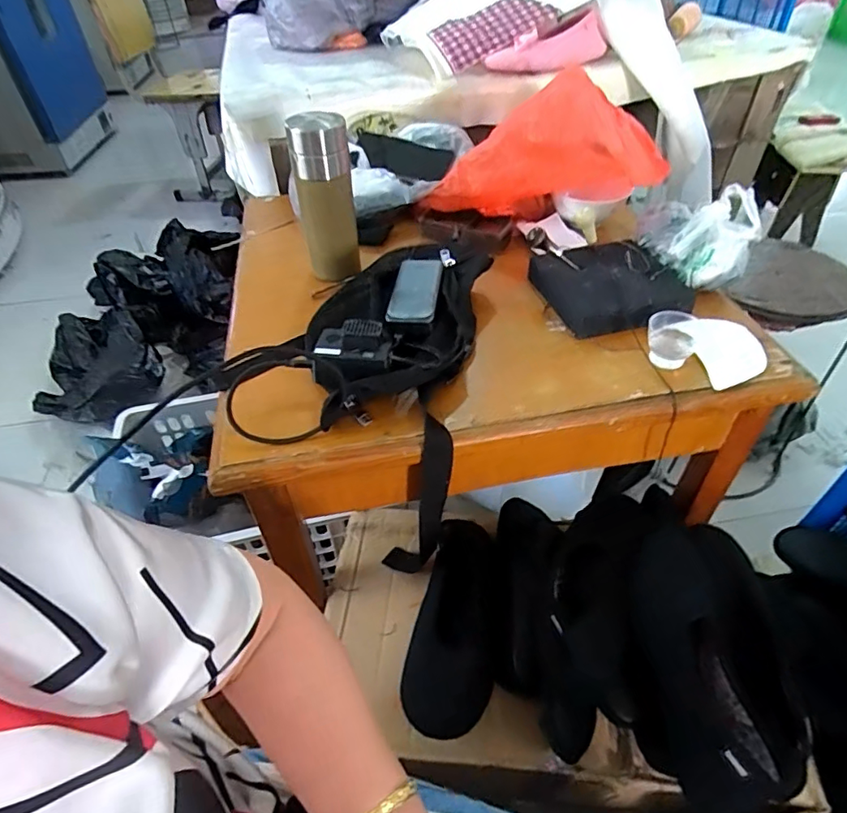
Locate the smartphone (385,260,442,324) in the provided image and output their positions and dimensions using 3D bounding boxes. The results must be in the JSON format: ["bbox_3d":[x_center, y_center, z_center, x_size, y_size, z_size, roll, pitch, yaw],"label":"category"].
[{"bbox_3d":[-0.009,-0.135,0.607,0.051,0.012,0.122,3,45,5],"label":"smartphone"}]

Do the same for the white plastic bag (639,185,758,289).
[{"bbox_3d":[0.335,-0.224,0.659,0.098,0.091,0.133,-1,45,1],"label":"white plastic bag"}]

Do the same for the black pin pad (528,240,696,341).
[{"bbox_3d":[0.229,-0.148,0.656,0.161,0.037,0.152,-9,46,-7],"label":"black pin pad"}]

